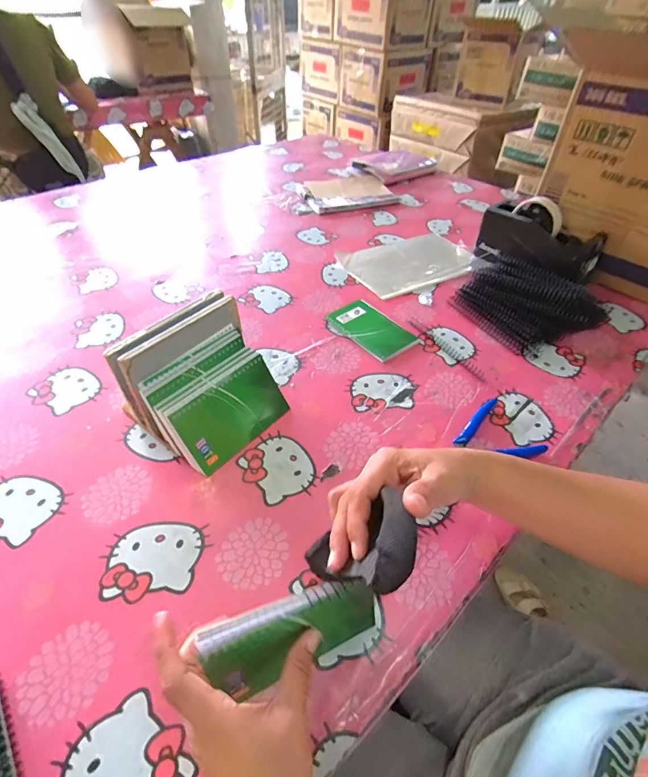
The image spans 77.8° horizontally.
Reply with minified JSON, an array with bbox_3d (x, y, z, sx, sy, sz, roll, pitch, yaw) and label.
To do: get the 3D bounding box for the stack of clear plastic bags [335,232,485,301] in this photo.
[{"bbox_3d":[0.163,-0.246,0.770,0.248,0.012,0.161,-22,52,-24],"label":"stack of clear plastic bags"}]

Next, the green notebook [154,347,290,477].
[{"bbox_3d":[-0.107,0.023,0.456,0.012,0.090,0.133,-4,29,50],"label":"green notebook"}]

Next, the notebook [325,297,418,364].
[{"bbox_3d":[0.075,-0.094,0.621,0.085,0.009,0.131,-29,53,-26],"label":"notebook"}]

